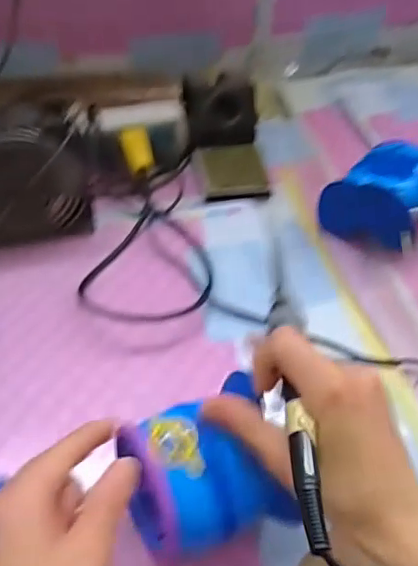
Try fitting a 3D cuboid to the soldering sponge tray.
[{"bbox_3d":[0.026,-0.116,0.592,0.063,0.018,0.065,-4,51,-7],"label":"soldering sponge tray"}]

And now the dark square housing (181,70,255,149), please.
[{"bbox_3d":[0.011,-0.179,0.599,0.074,0.059,0.046,-2,51,-5],"label":"dark square housing"}]

